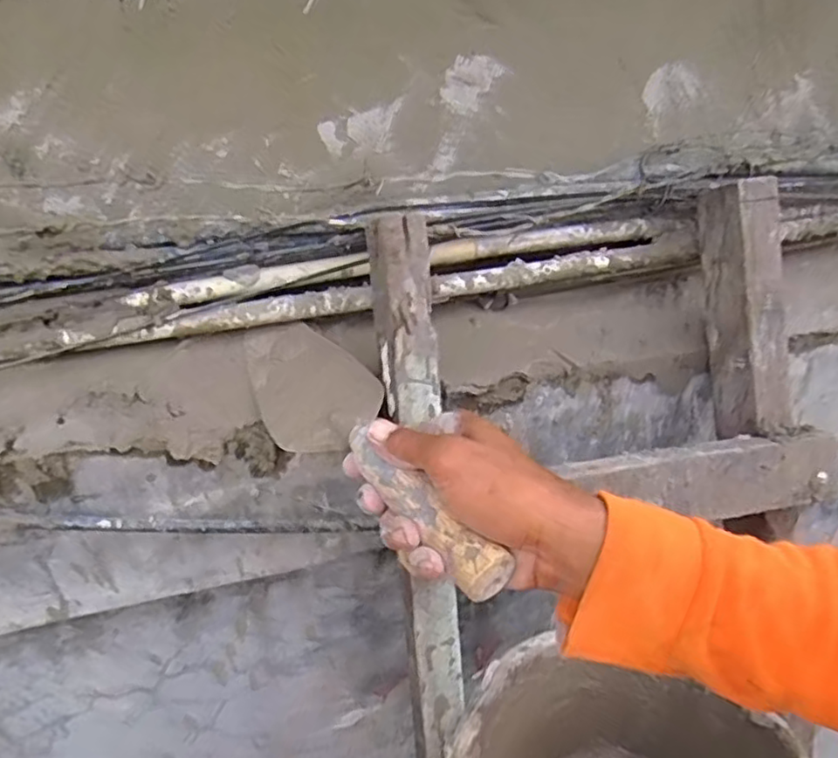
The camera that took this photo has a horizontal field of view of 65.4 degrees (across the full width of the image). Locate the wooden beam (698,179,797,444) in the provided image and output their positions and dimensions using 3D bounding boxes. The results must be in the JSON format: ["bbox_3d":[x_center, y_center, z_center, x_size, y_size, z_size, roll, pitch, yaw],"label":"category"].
[{"bbox_3d":[0.302,-0.061,0.607,0.041,0.238,0.089,-8,7,-17],"label":"wooden beam"}]

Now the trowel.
[{"bbox_3d":[-0.045,0.033,0.459,0.083,0.060,0.319,-15,28,-27],"label":"trowel"}]

